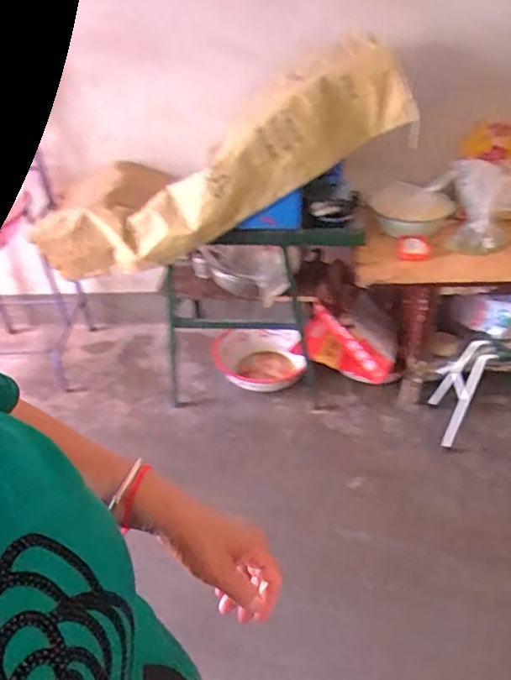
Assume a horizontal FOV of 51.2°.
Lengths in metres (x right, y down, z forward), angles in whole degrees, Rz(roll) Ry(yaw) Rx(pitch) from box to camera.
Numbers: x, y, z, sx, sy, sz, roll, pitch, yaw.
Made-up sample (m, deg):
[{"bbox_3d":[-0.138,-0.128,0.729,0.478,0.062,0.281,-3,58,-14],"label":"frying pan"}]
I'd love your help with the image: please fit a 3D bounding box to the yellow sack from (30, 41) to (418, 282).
[{"bbox_3d":[-0.129,-0.479,1.533,1.107,0.243,0.399,-19,36,22],"label":"yellow sack"}]

